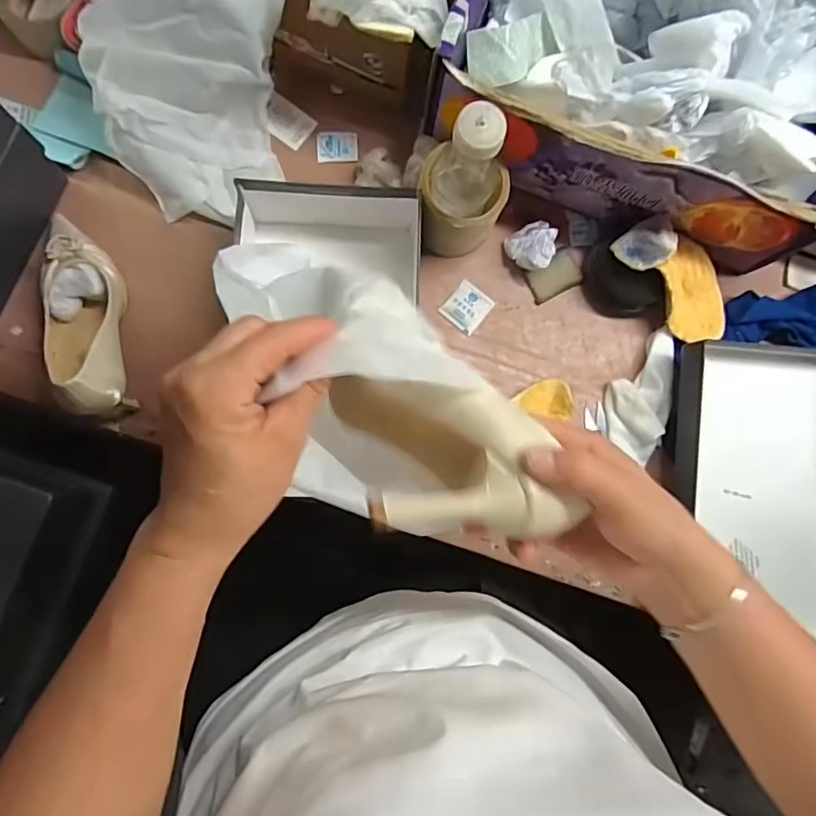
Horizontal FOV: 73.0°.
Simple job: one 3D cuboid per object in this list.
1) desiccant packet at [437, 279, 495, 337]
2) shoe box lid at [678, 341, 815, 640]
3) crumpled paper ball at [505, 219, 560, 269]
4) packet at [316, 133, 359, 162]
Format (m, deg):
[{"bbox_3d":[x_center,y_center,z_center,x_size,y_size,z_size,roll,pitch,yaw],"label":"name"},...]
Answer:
[{"bbox_3d":[0.064,-0.110,0.602,0.044,0.004,0.050,40,82,0],"label":"desiccant packet"},{"bbox_3d":[0.390,0.082,0.616,0.057,0.181,0.298,1,92,-44],"label":"shoe box lid"},{"bbox_3d":[0.135,-0.175,0.600,0.050,0.037,0.052,0,84,-5],"label":"crumpled paper ball"},{"bbox_3d":[-0.079,-0.293,0.619,0.045,0.008,0.039,-2,84,-5],"label":"packet"}]

